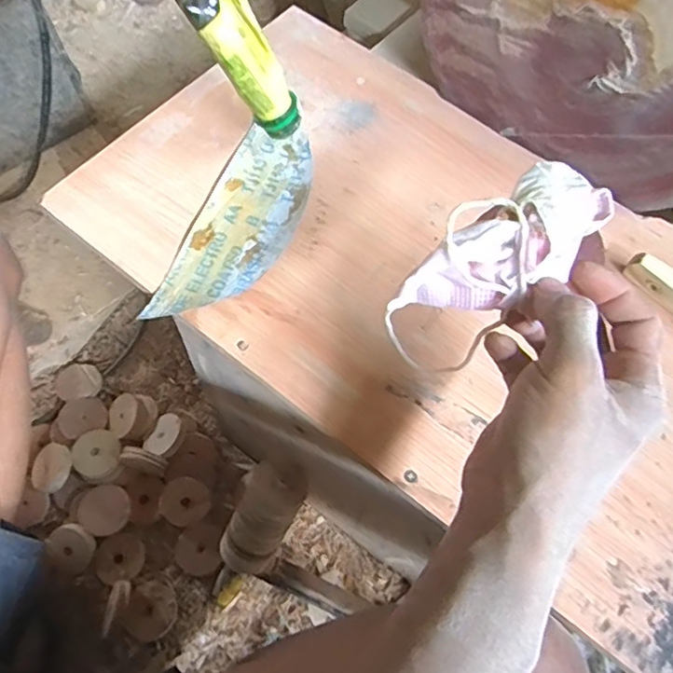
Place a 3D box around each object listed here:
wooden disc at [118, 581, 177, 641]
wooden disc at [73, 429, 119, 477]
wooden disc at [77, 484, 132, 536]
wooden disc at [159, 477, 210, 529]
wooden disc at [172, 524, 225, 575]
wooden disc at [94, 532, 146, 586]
[{"bbox_3d":[-0.186,0.273,0.565,0.051,0.008,0.051,2,66,-4],"label":"wooden disc"},{"bbox_3d":[-0.265,0.127,0.626,0.047,0.009,0.053,-14,64,-8],"label":"wooden disc"},{"bbox_3d":[-0.249,0.184,0.608,0.049,0.016,0.052,0,62,-1],"label":"wooden disc"},{"bbox_3d":[-0.162,0.177,0.608,0.050,0.005,0.050,-43,91,-10],"label":"wooden disc"},{"bbox_3d":[-0.145,0.223,0.596,0.047,0.007,0.049,0,62,-1],"label":"wooden disc"},{"bbox_3d":[-0.227,0.232,0.596,0.052,0.006,0.047,-18,64,-10],"label":"wooden disc"}]

